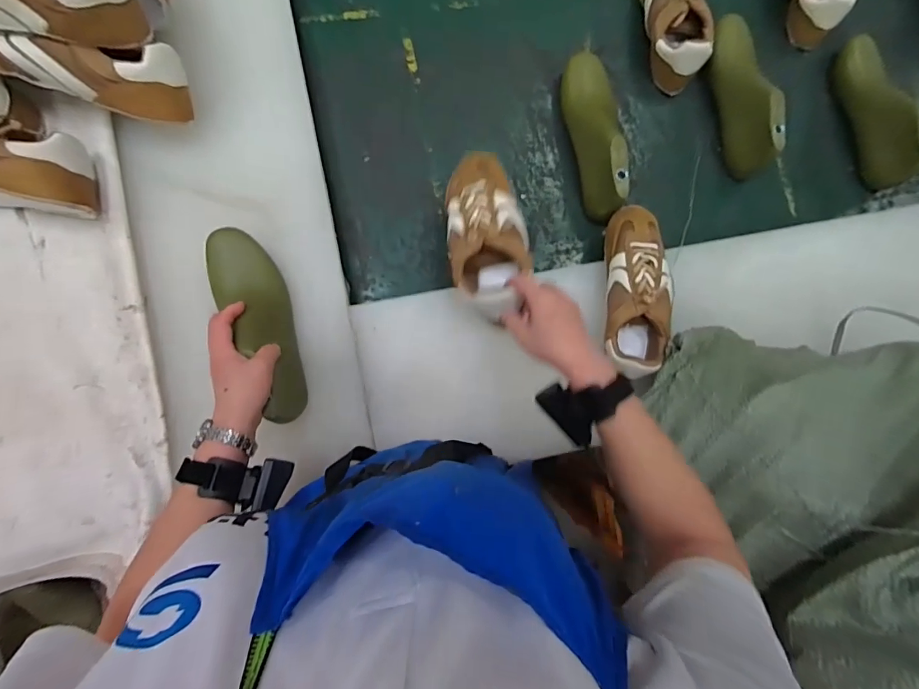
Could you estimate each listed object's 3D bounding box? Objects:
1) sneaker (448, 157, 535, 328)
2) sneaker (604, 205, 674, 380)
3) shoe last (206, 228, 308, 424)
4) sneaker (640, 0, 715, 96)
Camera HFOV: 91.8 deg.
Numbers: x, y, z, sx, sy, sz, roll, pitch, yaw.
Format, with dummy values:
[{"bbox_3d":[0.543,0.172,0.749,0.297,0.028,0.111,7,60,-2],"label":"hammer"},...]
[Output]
[{"bbox_3d":[0.032,-0.130,0.541,0.090,0.073,0.218,-4,74,-7],"label":"sneaker"},{"bbox_3d":[0.230,-0.070,0.571,0.079,0.067,0.218,9,86,-6],"label":"sneaker"},{"bbox_3d":[-0.233,-0.025,0.520,0.070,0.073,0.231,-21,84,-7],"label":"shoe last"},{"bbox_3d":[0.310,-0.493,0.648,0.094,0.063,0.230,-13,89,-7],"label":"sneaker"}]

